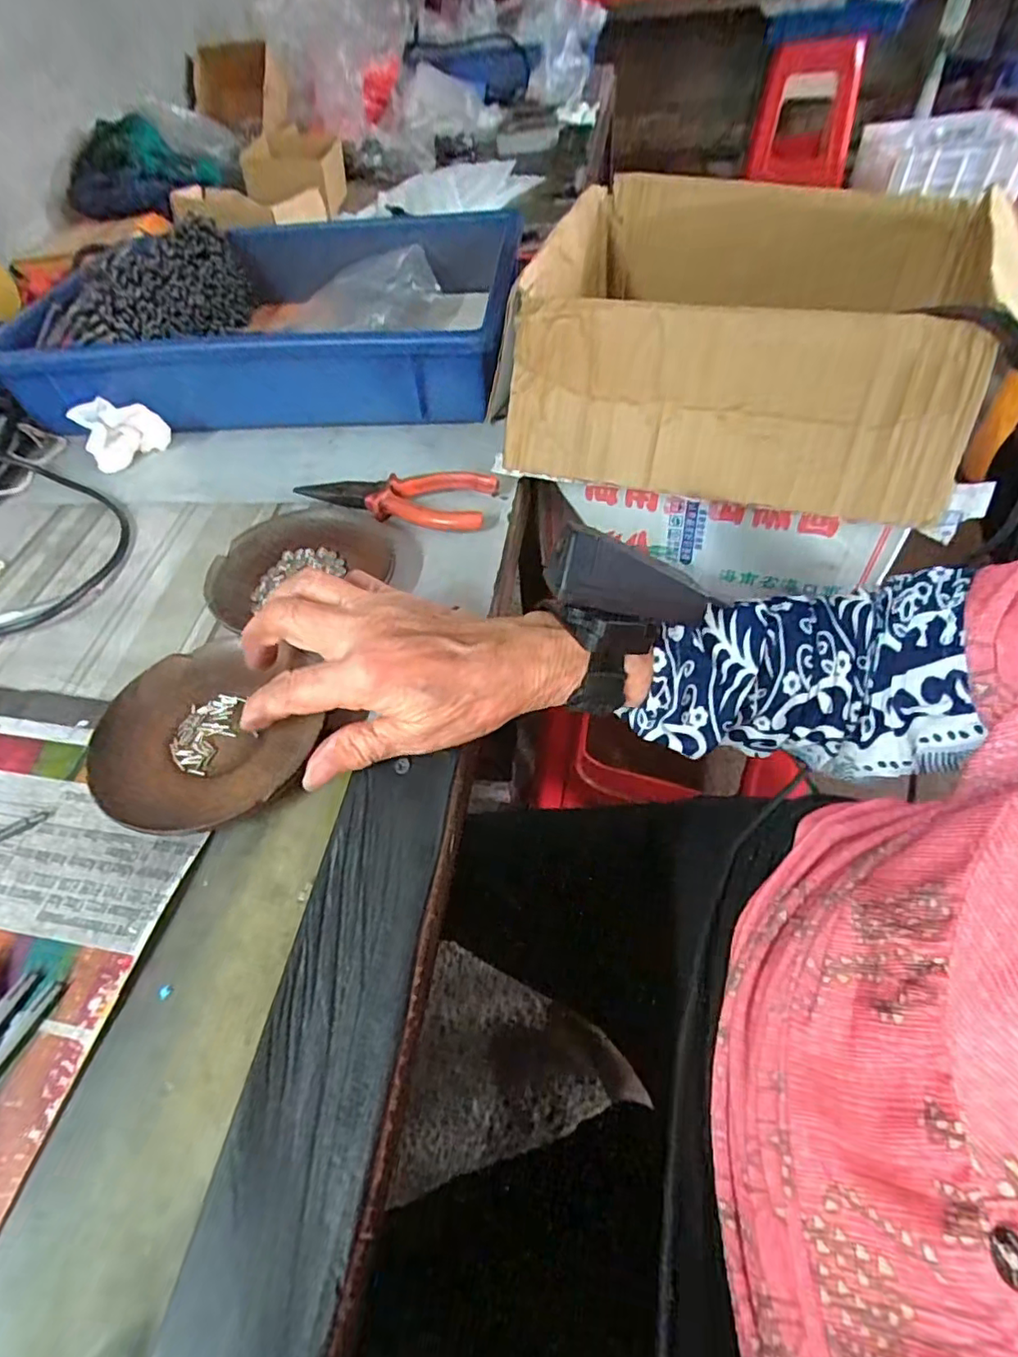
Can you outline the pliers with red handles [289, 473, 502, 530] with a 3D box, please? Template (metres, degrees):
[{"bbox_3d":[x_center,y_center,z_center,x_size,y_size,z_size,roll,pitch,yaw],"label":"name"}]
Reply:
[{"bbox_3d":[-0.082,-0.128,0.432,0.141,0.019,0.048,9,53,12],"label":"pliers with red handles"}]

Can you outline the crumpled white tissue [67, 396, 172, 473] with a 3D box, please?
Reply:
[{"bbox_3d":[-0.318,-0.204,0.502,0.055,0.040,0.061,36,63,28],"label":"crumpled white tissue"}]

